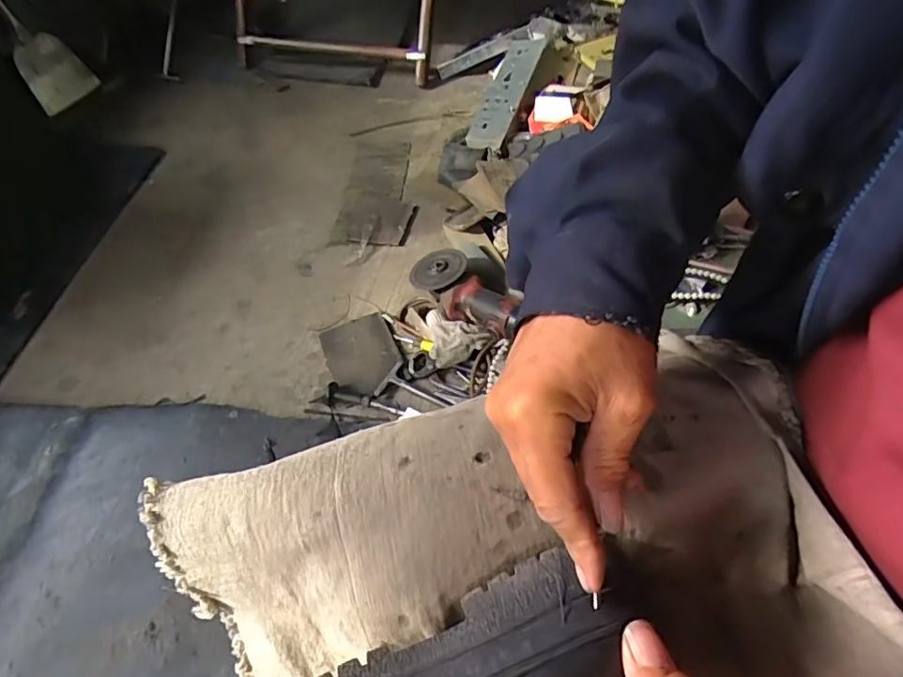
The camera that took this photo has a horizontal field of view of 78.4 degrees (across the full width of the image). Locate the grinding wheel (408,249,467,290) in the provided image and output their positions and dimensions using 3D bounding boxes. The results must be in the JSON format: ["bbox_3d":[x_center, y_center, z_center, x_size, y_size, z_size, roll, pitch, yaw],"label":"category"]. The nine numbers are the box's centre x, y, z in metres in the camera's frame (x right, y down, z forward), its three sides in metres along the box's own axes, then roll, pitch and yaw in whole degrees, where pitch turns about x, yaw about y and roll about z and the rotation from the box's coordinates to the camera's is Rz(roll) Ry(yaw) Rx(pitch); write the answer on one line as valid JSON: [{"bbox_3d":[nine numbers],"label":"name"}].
[{"bbox_3d":[-0.021,-0.109,0.856,0.089,0.013,0.076,-14,49,10],"label":"grinding wheel"}]

